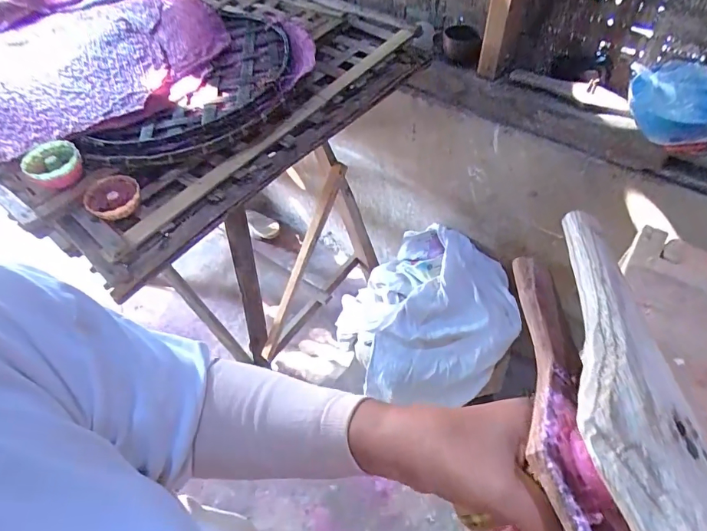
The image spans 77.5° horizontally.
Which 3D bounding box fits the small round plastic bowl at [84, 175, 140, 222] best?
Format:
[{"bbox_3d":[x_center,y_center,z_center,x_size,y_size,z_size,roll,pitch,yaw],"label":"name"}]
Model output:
[{"bbox_3d":[-0.288,-0.081,0.530,0.061,0.020,0.063,-30,57,-18],"label":"small round plastic bowl"}]

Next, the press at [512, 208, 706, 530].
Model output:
[{"bbox_3d":[0.115,0.084,0.196,0.058,0.051,0.268,1,50,4],"label":"press"}]

